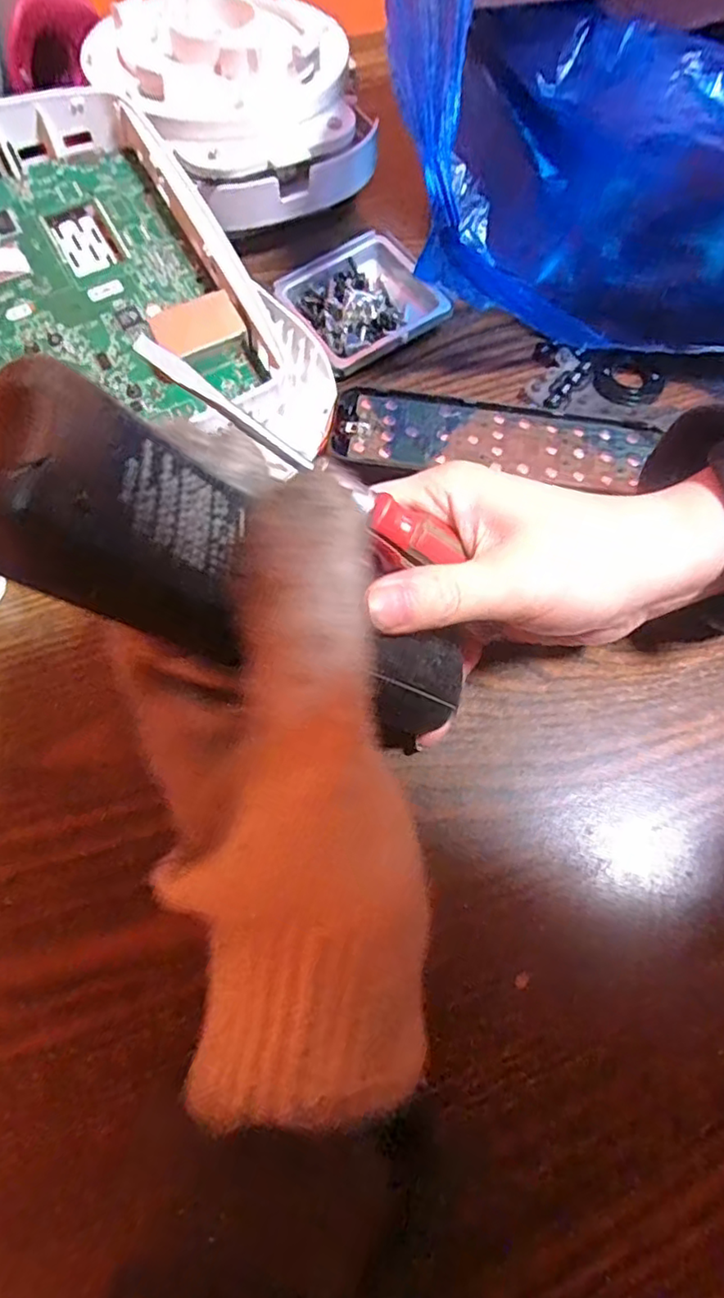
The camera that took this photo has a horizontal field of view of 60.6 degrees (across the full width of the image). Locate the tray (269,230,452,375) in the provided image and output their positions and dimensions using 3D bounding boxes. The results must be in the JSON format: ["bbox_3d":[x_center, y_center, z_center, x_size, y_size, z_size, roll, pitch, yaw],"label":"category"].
[{"bbox_3d":[0.001,-0.178,0.317,0.068,0.019,0.074,-25,69,-14],"label":"tray"}]

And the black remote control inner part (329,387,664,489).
[{"bbox_3d":[0.057,-0.092,0.278,0.137,0.011,0.040,8,65,1],"label":"black remote control inner part"}]

